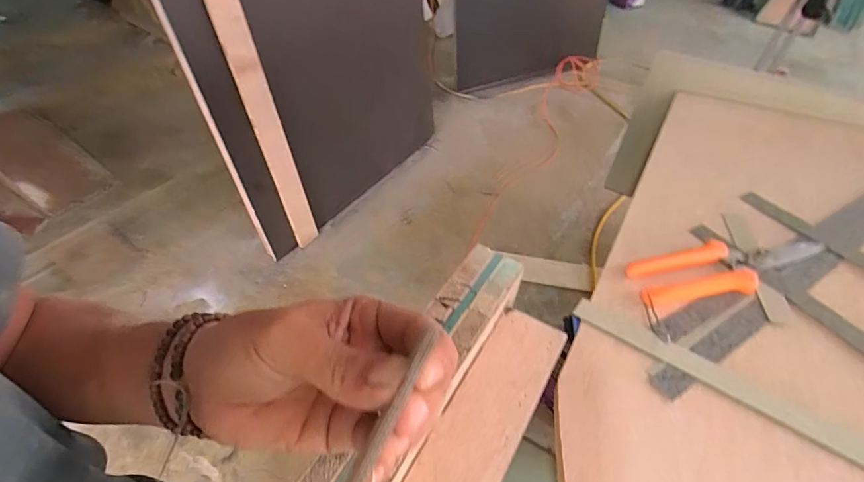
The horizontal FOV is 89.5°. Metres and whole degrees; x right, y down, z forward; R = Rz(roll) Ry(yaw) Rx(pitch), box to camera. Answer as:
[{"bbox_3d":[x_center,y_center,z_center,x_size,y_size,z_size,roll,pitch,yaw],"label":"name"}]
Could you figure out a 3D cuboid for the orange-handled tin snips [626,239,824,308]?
[{"bbox_3d":[0.262,0.021,0.378,0.182,0.013,0.049,-9,47,-12],"label":"orange-handled tin snips"}]

